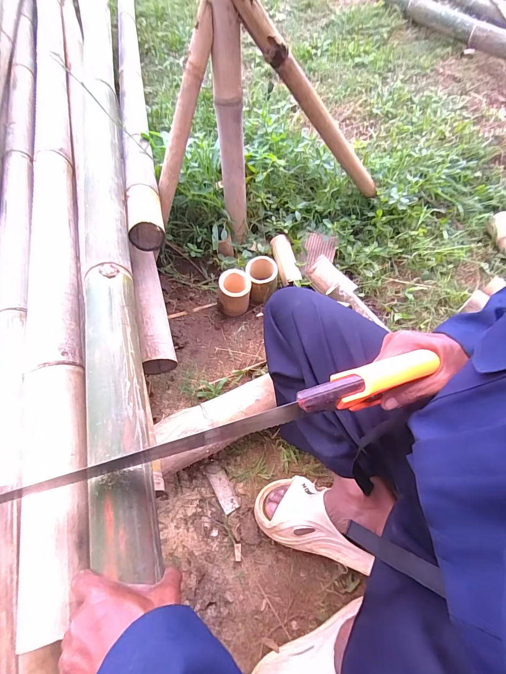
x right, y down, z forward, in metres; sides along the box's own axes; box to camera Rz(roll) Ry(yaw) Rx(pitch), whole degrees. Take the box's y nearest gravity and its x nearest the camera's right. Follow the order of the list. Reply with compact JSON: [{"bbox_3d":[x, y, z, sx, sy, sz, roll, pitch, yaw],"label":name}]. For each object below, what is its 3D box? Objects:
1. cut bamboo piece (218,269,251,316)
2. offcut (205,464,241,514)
[{"bbox_3d":[-0.047,-0.108,0.814,0.079,0.116,0.070,-6,60,-3],"label":"cut bamboo piece"},{"bbox_3d":[-0.061,0.298,0.625,0.036,0.007,0.092,-26,63,-14],"label":"offcut"}]

